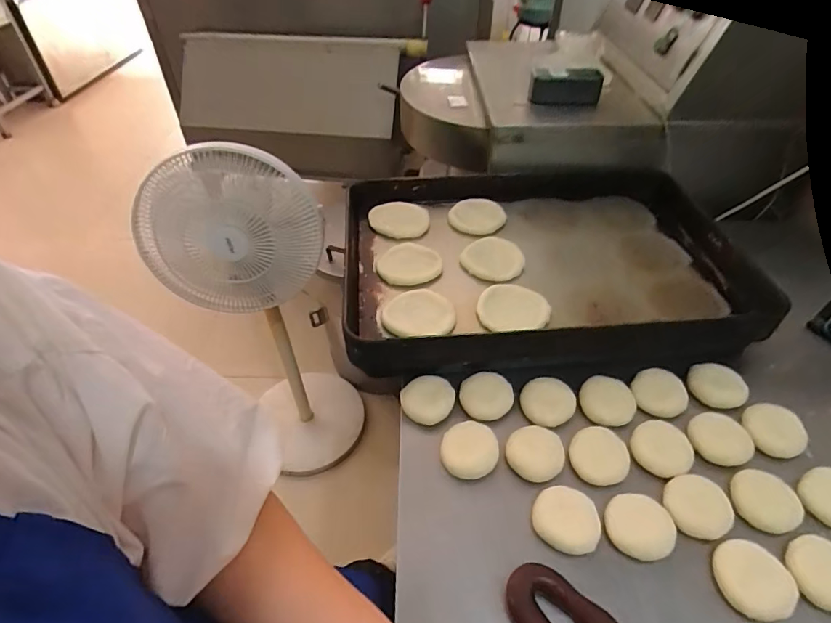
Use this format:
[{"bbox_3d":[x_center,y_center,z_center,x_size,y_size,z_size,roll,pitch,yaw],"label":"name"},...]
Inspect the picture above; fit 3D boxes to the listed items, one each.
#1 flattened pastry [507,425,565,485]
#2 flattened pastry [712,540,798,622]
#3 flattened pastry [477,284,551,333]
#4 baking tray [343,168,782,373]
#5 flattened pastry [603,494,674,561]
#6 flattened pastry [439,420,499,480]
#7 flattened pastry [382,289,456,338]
[{"bbox_3d":[0.143,0.168,0.565,0.064,0.015,0.072,23,48,22],"label":"flattened pastry"},{"bbox_3d":[0.330,0.261,0.464,0.066,0.015,0.067,-2,44,-2],"label":"flattened pastry"},{"bbox_3d":[0.140,-0.005,0.679,0.100,0.006,0.084,-3,51,-2],"label":"flattened pastry"},{"bbox_3d":[0.189,-0.094,0.770,0.596,0.076,0.413,-3,44,-3],"label":"baking tray"},{"bbox_3d":[0.235,0.224,0.498,0.062,0.020,0.063,0,44,0],"label":"flattened pastry"},{"bbox_3d":[0.064,0.164,0.565,0.065,0.026,0.065,0,44,0],"label":"flattened pastry"},{"bbox_3d":[0.006,0.000,0.660,0.096,0.015,0.075,5,44,5],"label":"flattened pastry"}]

